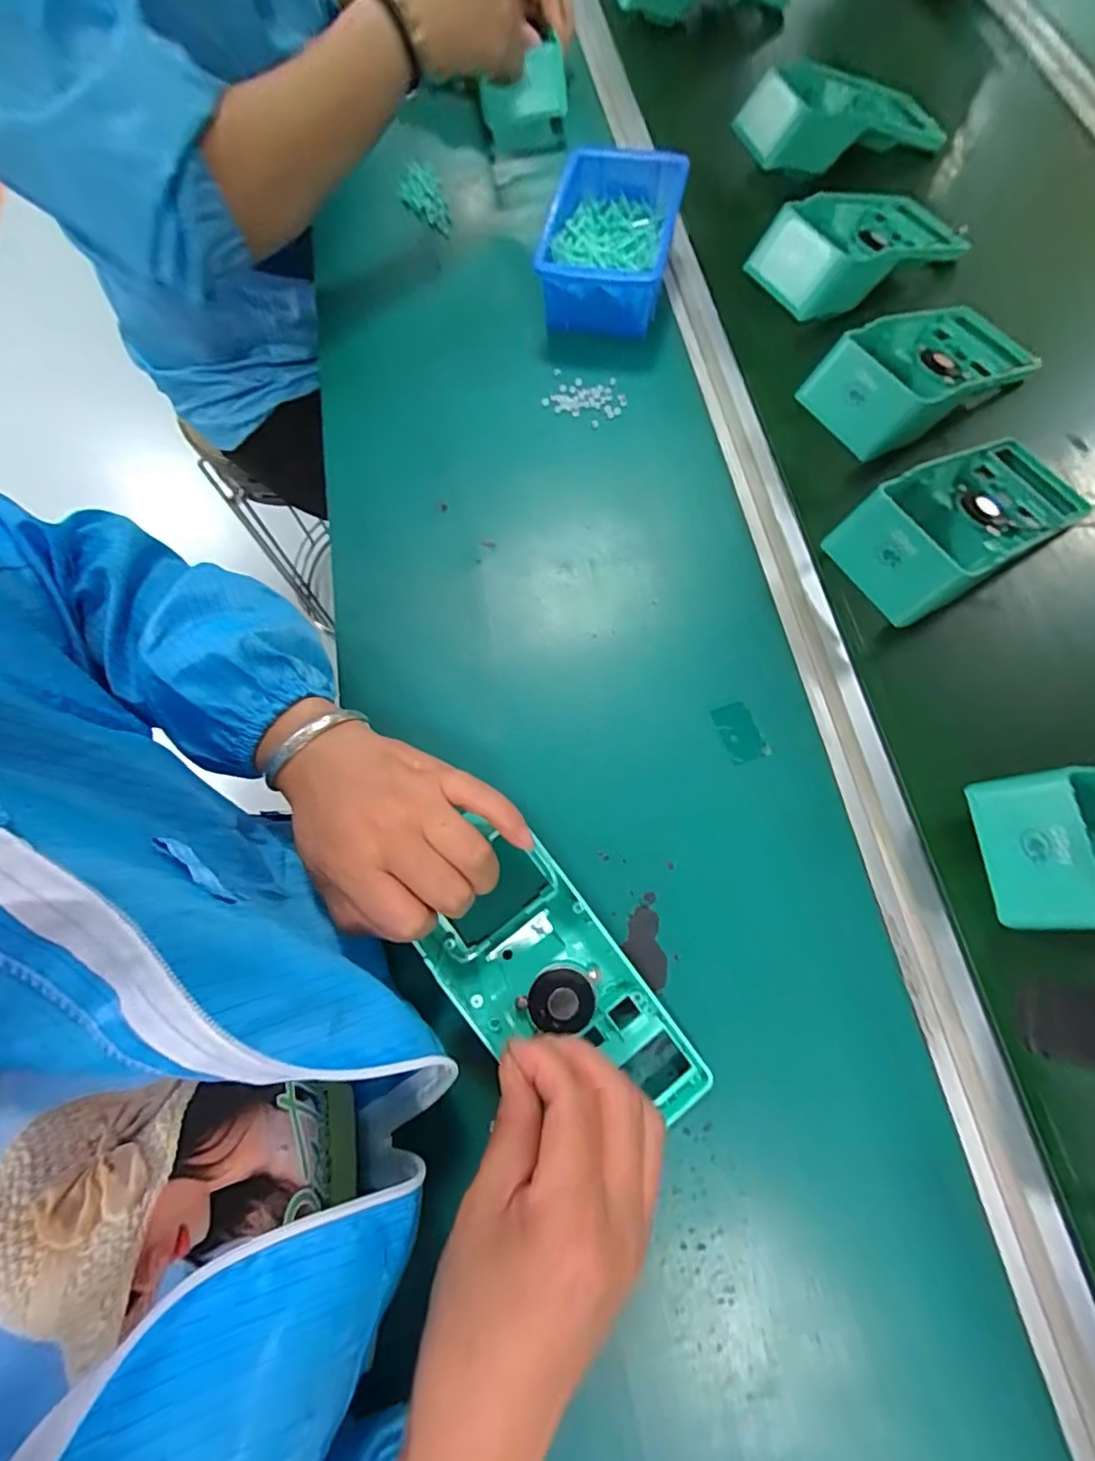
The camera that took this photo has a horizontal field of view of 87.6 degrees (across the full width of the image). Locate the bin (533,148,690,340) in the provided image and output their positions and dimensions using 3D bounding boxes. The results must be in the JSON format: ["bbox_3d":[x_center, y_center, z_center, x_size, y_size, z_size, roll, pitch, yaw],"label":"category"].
[{"bbox_3d":[0.051,-0.403,0.475,0.100,0.059,0.162,13,71,5],"label":"bin"}]

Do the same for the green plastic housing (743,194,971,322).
[{"bbox_3d":[0.259,-0.401,0.472,0.186,0.051,0.089,-28,73,-9],"label":"green plastic housing"}]

